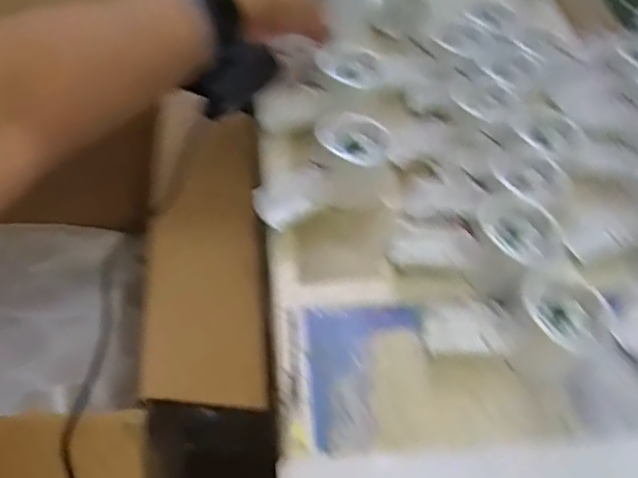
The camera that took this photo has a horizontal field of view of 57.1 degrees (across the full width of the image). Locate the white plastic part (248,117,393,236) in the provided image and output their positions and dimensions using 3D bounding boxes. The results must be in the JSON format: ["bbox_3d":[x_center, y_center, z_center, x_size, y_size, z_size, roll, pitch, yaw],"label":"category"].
[{"bbox_3d":[0.003,-0.055,0.468,0.121,0.032,0.056,-39,64,-11],"label":"white plastic part"}]

